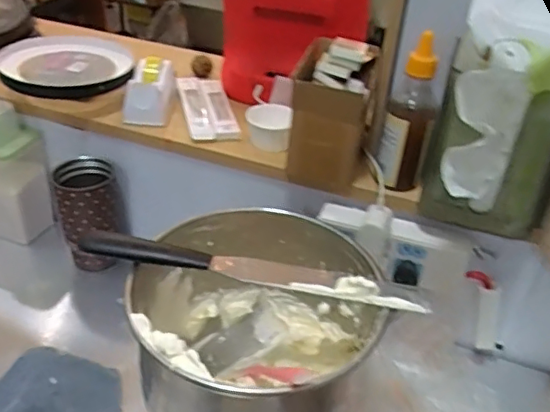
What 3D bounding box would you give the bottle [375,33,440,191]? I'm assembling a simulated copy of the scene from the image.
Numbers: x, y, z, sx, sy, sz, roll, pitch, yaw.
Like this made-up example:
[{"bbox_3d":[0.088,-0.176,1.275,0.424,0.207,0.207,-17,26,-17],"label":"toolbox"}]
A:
[{"bbox_3d":[0.146,-0.098,0.620,0.053,0.161,0.047,15,37,15],"label":"bottle"}]

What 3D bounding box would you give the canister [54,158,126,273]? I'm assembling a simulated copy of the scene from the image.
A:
[{"bbox_3d":[-0.253,0.016,0.782,0.088,0.140,0.085,-12,39,-22],"label":"canister"}]

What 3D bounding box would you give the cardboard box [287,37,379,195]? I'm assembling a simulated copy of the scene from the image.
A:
[{"bbox_3d":[0.069,-0.113,0.665,0.087,0.149,0.131,10,36,8],"label":"cardboard box"}]

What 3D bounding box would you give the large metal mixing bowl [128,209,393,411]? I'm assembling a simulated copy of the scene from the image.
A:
[{"bbox_3d":[-0.022,0.137,0.552,0.214,0.184,0.227,3,36,-2],"label":"large metal mixing bowl"}]

